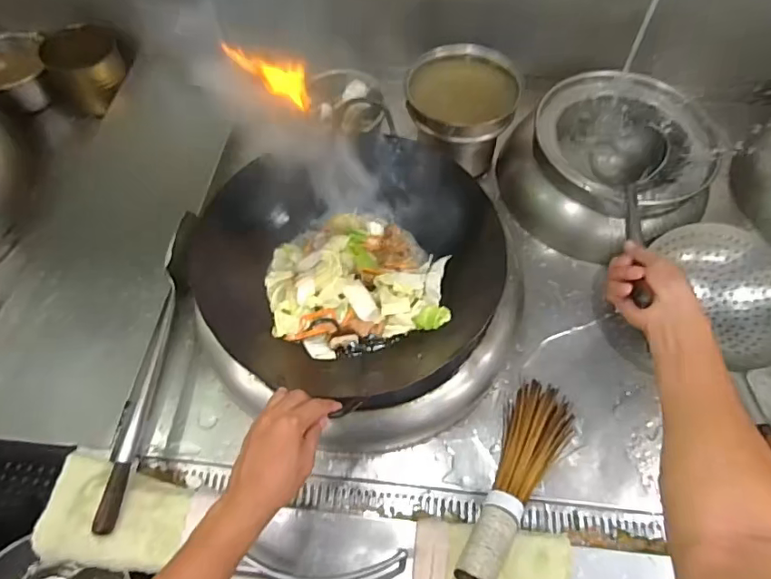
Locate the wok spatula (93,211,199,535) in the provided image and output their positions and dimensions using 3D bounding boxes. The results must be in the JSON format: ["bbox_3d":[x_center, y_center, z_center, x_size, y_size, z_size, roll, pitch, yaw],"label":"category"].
[{"bbox_3d":[-0.358,0.102,0.767,0.039,0.096,0.461,6,59,3],"label":"wok spatula"}]

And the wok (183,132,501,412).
[{"bbox_3d":[-0.048,-0.027,0.773,0.410,0.168,0.360,-23,62,-13],"label":"wok"}]

